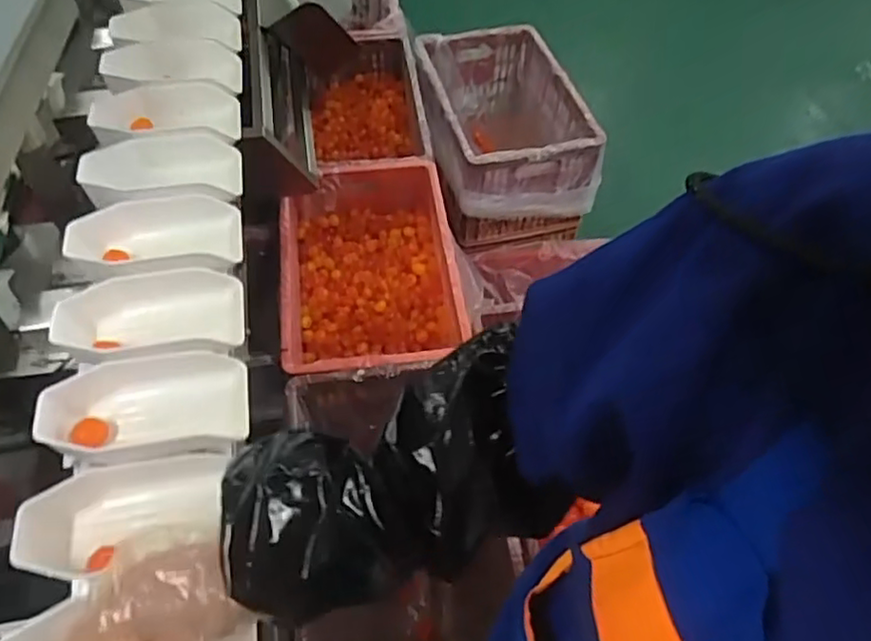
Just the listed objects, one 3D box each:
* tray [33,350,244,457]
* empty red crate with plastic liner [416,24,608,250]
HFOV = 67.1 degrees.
[{"bbox_3d":[-0.266,0.093,0.610,0.175,0.083,0.095,-6,56,-7],"label":"tray"},{"bbox_3d":[0.152,-0.452,1.585,0.376,0.270,0.506,-5,56,-6],"label":"empty red crate with plastic liner"}]

